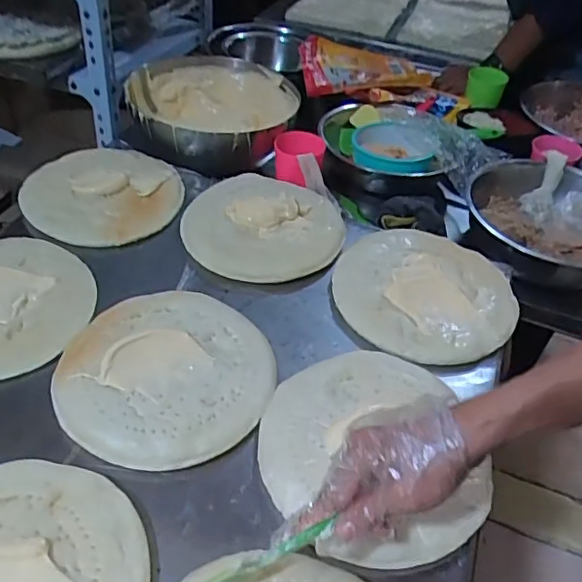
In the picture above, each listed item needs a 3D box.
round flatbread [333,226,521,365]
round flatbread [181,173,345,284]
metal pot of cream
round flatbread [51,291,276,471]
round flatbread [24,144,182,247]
[{"bbox_3d":[0.154,-0.002,0.652,0.201,0.013,0.196,3,43,-3],"label":"round flatbread"},{"bbox_3d":[-0.034,-0.086,0.717,0.188,0.027,0.188,3,43,-3],"label":"round flatbread"},{"bbox_3d":[-0.144,-0.288,0.937,0.261,0.108,0.266,3,43,-3],"label":"metal pot of cream"},{"bbox_3d":[-0.116,0.072,0.539,0.187,0.027,0.196,3,43,-3],"label":"round flatbread"},{"bbox_3d":[-0.248,-0.134,0.750,0.197,0.022,0.196,3,43,-3],"label":"round flatbread"}]

